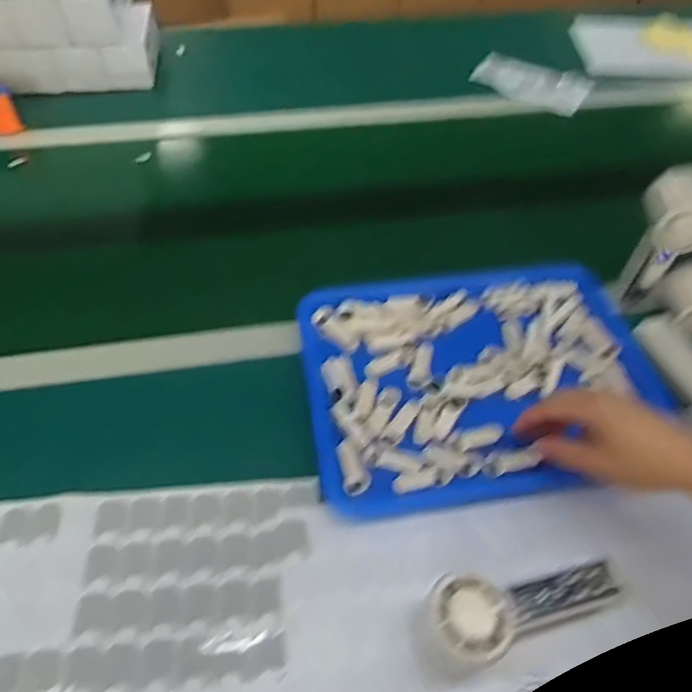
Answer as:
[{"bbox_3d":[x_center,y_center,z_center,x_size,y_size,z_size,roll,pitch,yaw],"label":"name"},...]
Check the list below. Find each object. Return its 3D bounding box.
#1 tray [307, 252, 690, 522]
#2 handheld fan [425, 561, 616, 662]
[{"bbox_3d":[0.131,0.024,0.540,0.335,0.036,0.253,-7,52,-9],"label":"tray"},{"bbox_3d":[0.130,0.184,0.382,0.146,0.025,0.051,2,50,-21],"label":"handheld fan"}]

